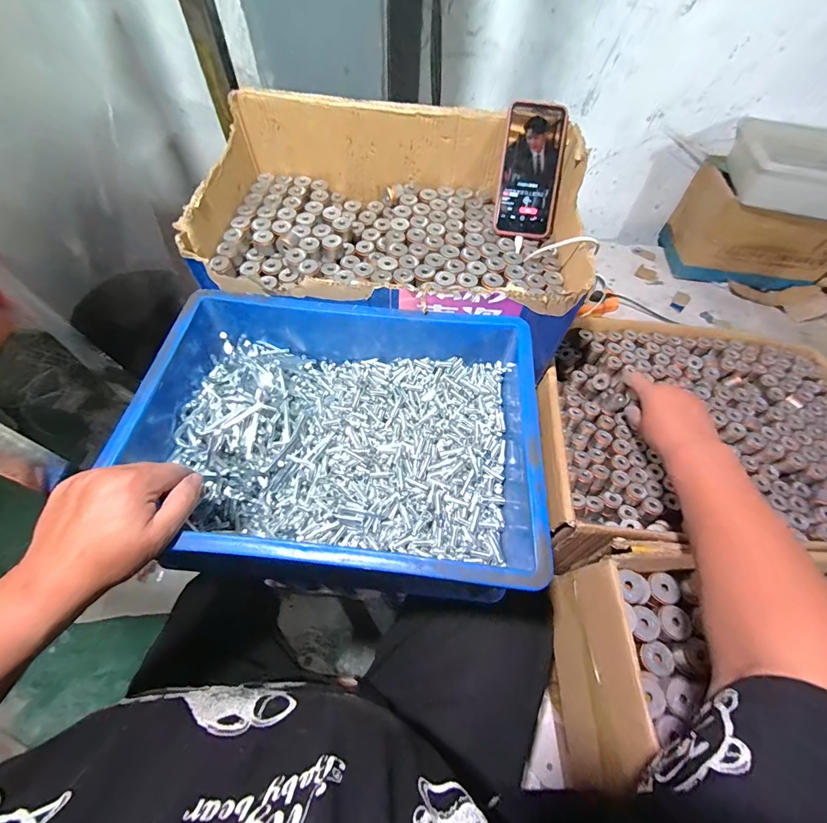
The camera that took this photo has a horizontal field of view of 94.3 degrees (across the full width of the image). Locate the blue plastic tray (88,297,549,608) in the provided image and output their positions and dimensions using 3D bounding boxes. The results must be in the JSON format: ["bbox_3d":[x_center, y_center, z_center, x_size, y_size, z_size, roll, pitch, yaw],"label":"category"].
[{"bbox_3d":[-0.075,0.026,0.425,0.388,0.114,0.285,5,58,1],"label":"blue plastic tray"}]

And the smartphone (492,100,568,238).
[{"bbox_3d":[0.159,-0.326,0.520,0.079,0.010,0.161,7,101,2],"label":"smartphone"}]

